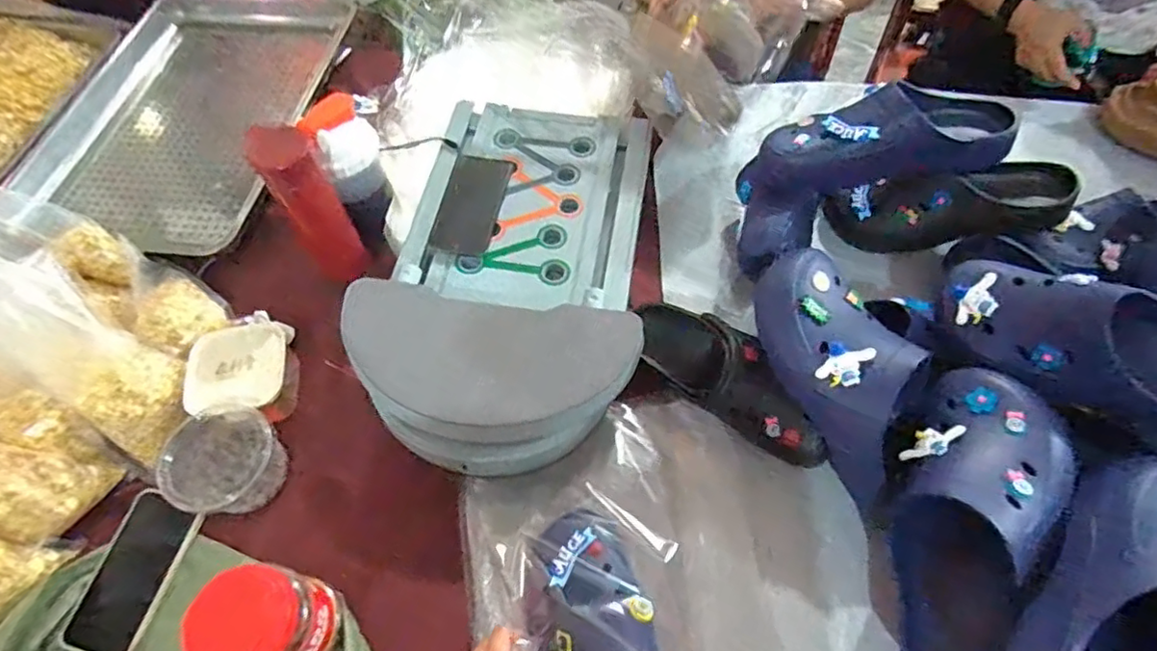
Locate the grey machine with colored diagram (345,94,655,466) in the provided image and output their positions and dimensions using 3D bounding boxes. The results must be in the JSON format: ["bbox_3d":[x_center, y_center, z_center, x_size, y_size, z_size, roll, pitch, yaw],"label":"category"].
[{"bbox_3d":[-0.084,-0.081,0.777,0.330,0.111,0.524,3,59,4],"label":"grey machine with colored diagram"}]

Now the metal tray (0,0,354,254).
[{"bbox_3d":[-0.618,-0.369,1.011,0.385,0.056,0.597,8,60,7],"label":"metal tray"}]

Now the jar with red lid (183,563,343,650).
[{"bbox_3d":[-0.280,0.276,0.559,0.079,0.135,0.086,-1,59,2],"label":"jar with red lid"}]

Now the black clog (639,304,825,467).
[{"bbox_3d":[0.175,0.075,0.685,0.082,0.093,0.223,-41,66,-20],"label":"black clog"}]

